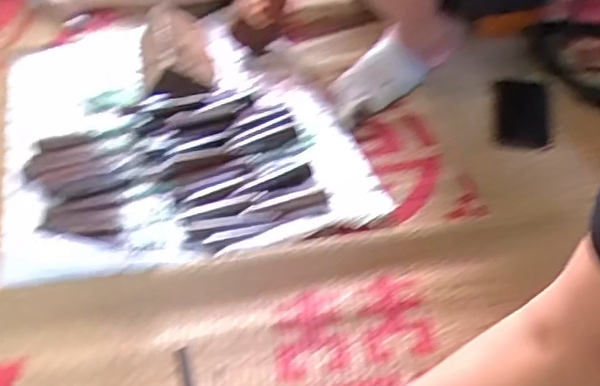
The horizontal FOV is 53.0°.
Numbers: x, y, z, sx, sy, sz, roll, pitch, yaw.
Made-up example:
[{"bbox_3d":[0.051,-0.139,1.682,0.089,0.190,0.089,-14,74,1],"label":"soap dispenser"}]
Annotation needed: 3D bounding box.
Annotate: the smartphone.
[{"bbox_3d":[0.320,-0.122,0.873,0.066,0.014,0.149,3,48,15],"label":"smartphone"}]

